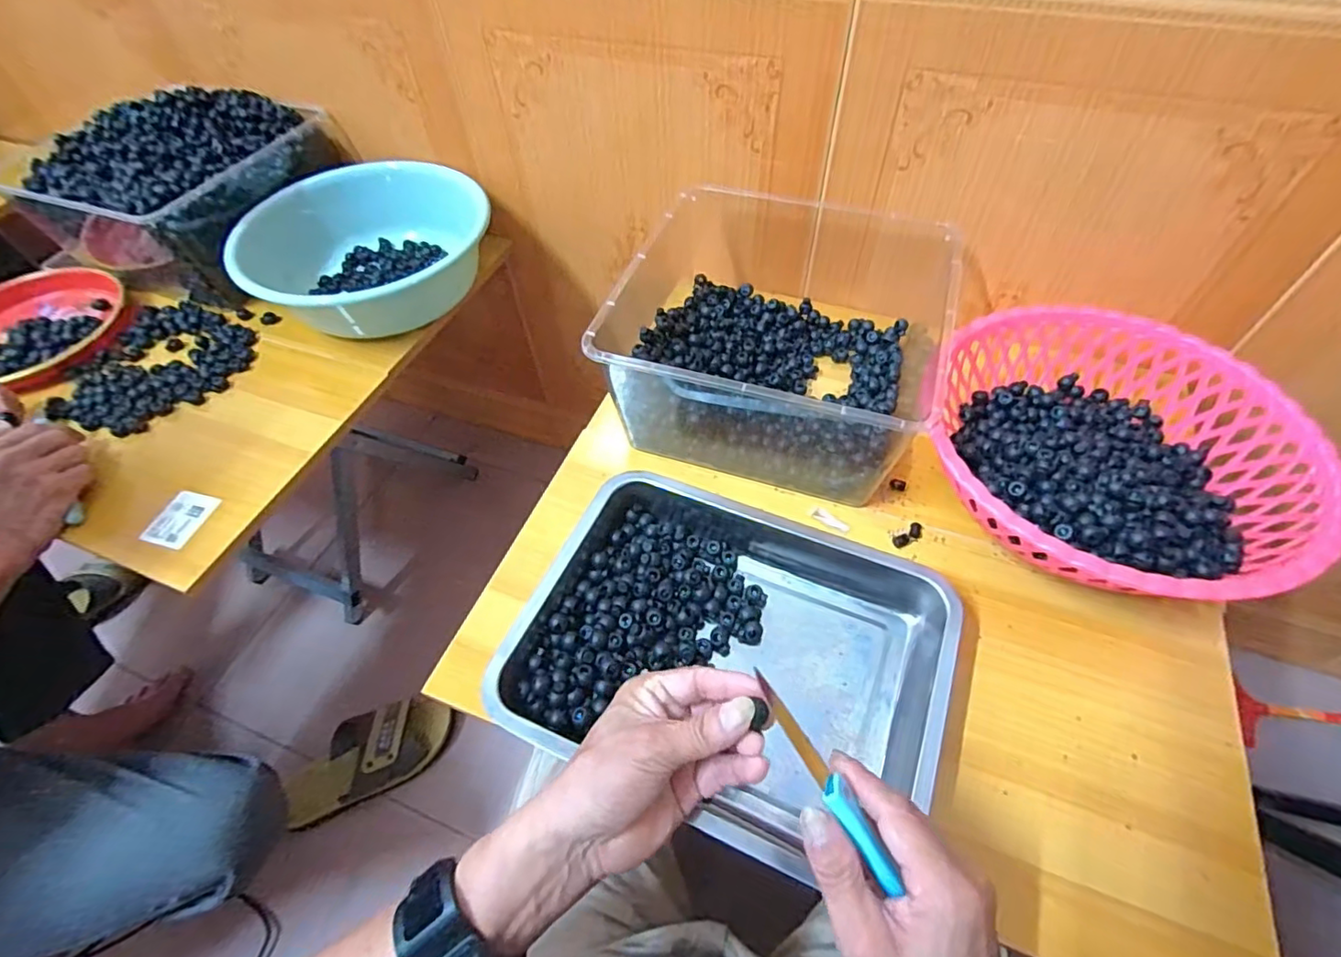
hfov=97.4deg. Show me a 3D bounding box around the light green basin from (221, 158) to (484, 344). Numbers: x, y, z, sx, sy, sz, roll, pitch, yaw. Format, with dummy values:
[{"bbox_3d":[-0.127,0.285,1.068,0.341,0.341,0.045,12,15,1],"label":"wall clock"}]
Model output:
[{"bbox_3d":[-0.390,-0.296,0.766,0.291,0.116,0.204,-8,54,-3],"label":"light green basin"}]

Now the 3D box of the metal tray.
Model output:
[{"bbox_3d":[0.049,0.126,0.468,0.306,0.051,0.255,19,57,16],"label":"metal tray"}]

